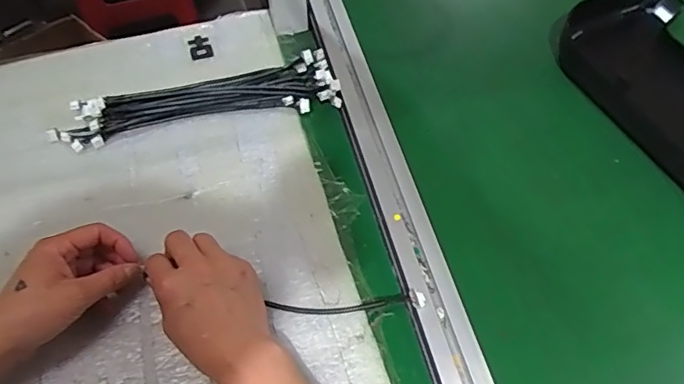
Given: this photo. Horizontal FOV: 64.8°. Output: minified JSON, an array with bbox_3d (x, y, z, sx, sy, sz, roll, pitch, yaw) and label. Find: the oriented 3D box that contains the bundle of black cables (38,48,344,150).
[{"bbox_3d":[-0.147,-0.095,0.560,0.283,0.026,0.069,-16,57,-11],"label":"bundle of black cables"}]

